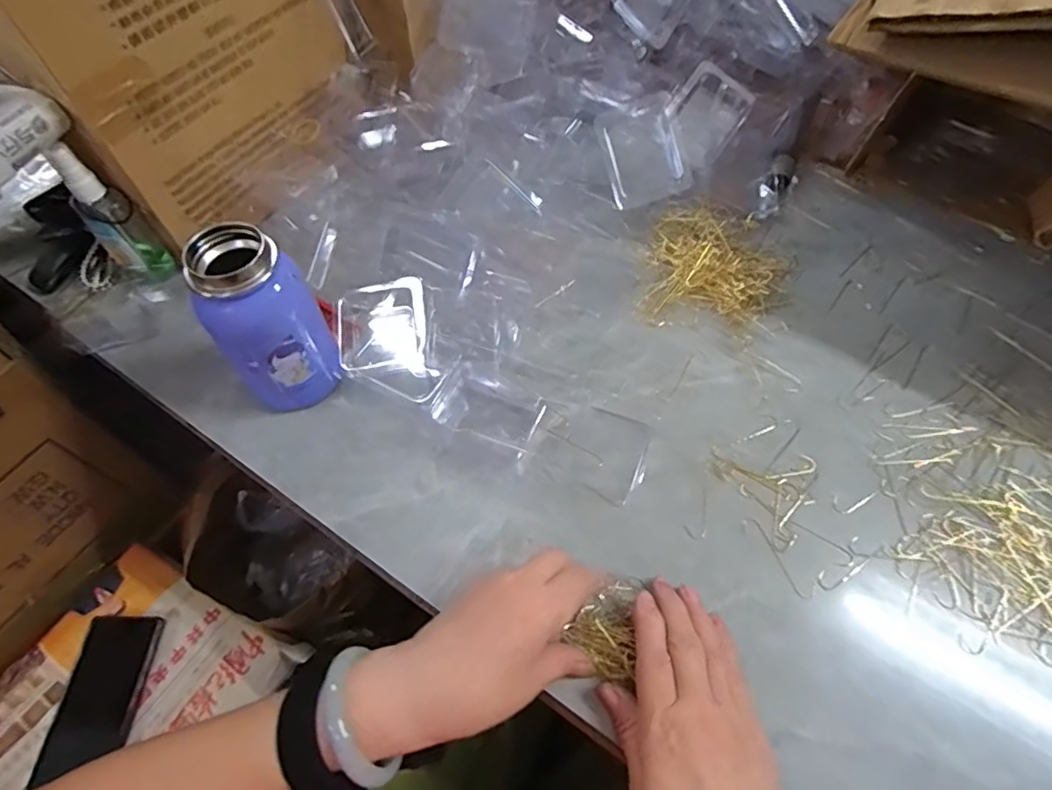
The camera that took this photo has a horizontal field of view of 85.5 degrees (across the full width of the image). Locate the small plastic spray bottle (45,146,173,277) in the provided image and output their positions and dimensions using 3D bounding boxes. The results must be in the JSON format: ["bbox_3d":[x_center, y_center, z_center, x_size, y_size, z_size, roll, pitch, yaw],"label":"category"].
[{"bbox_3d":[-0.357,-0.154,0.488,0.039,0.124,0.039,-37,65,-21],"label":"small plastic spray bottle"}]

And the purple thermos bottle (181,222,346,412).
[{"bbox_3d":[-0.188,-0.049,0.420,0.070,0.141,0.061,-32,63,-19],"label":"purple thermos bottle"}]

